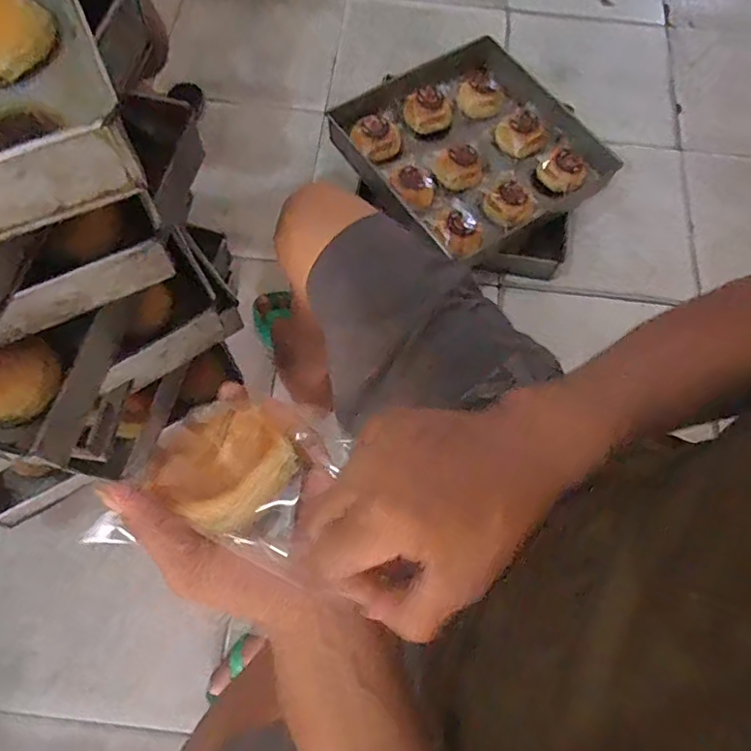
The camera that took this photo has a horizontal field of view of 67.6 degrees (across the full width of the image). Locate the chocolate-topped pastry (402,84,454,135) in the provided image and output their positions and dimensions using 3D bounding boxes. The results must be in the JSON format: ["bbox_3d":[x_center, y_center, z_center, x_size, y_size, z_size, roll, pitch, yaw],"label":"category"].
[{"bbox_3d":[0.106,-0.528,1.114,0.091,0.037,0.093,1,68,-2],"label":"chocolate-topped pastry"}]

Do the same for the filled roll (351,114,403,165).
[{"bbox_3d":[0.001,-0.458,1.081,0.097,0.037,0.092,3,68,-1],"label":"filled roll"}]

